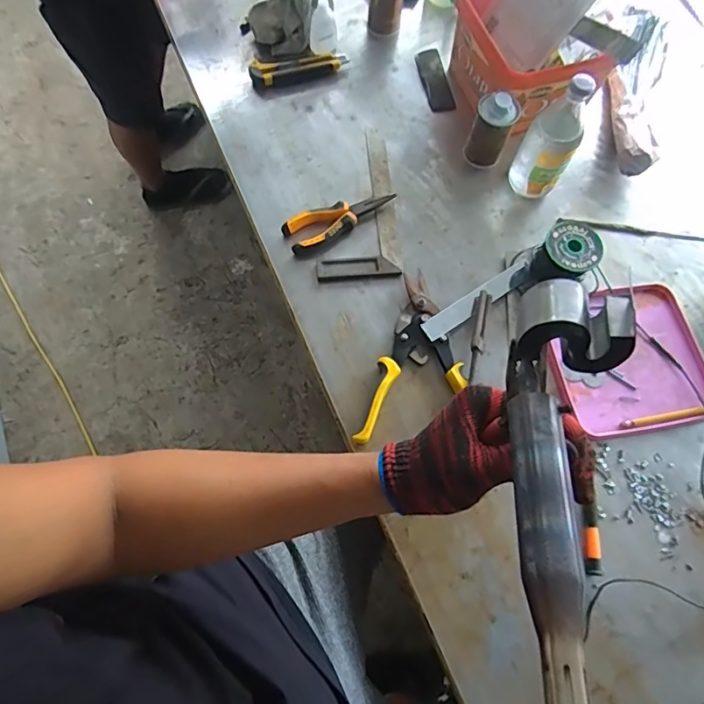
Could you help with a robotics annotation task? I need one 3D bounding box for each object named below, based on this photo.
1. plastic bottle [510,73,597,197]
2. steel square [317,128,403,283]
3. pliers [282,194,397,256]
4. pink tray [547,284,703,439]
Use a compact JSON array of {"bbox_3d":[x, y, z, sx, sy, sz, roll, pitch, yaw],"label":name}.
[{"bbox_3d":[0.255,-0.269,0.655,0.066,0.163,0.059,28,72,9],"label":"plastic bottle"},{"bbox_3d":[0.004,-0.210,0.715,0.109,0.011,0.243,-4,71,-2],"label":"steel square"},{"bbox_3d":[-0.015,-0.182,0.695,0.155,0.019,0.049,-23,73,-9],"label":"pliers"},{"bbox_3d":[0.345,0.007,0.642,0.194,0.019,0.183,-9,71,-4],"label":"pink tray"}]

